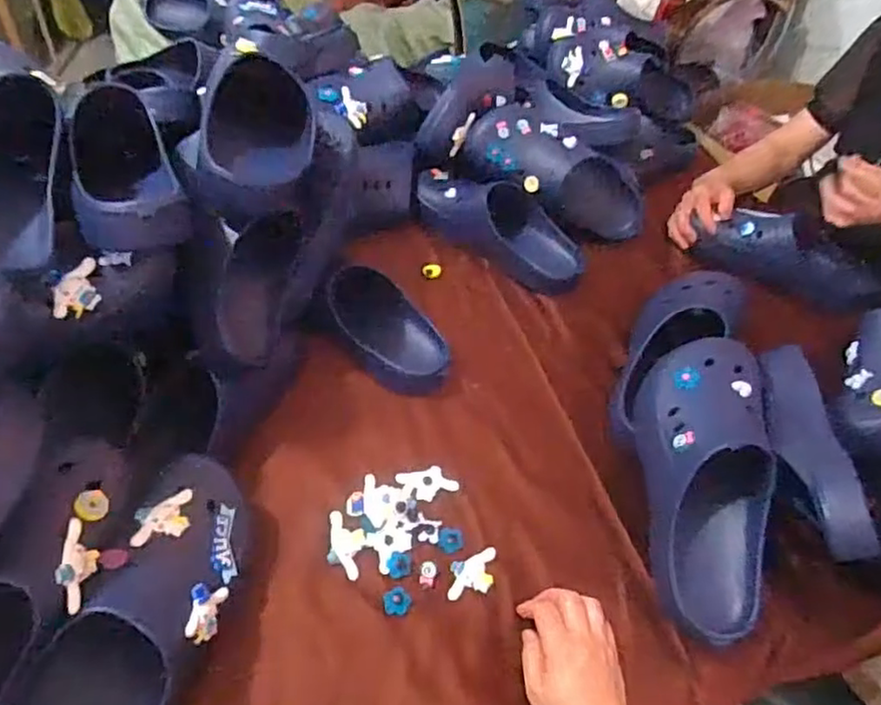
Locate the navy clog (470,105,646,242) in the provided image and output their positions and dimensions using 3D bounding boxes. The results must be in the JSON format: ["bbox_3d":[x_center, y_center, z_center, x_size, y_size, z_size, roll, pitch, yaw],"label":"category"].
[{"bbox_3d":[0.172,-0.254,0.957,0.269,0.109,0.139,20,43,-25],"label":"navy clog"}]

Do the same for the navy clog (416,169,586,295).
[{"bbox_3d":[0.084,-0.183,0.930,0.264,0.083,0.084,34,53,8],"label":"navy clog"}]

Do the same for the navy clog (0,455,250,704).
[{"bbox_3d":[-0.237,0.228,0.527,0.095,0.116,0.298,15,49,9],"label":"navy clog"}]

